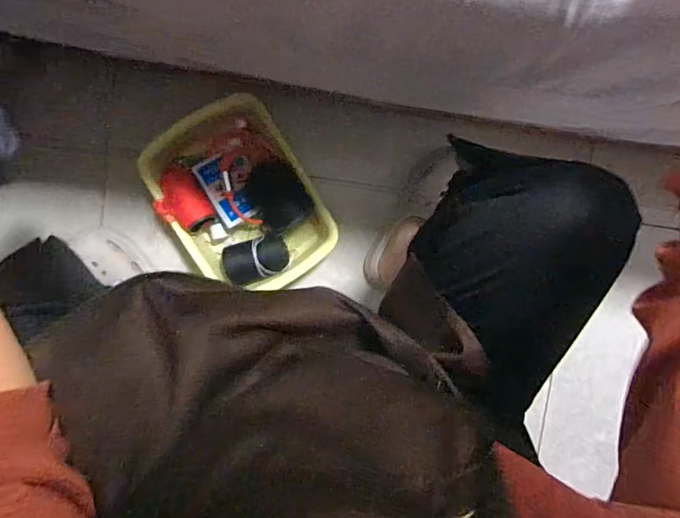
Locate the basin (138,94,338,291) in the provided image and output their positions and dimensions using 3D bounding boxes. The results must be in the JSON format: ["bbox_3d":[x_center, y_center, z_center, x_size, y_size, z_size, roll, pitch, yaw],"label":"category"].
[{"bbox_3d":[-0.158,-0.090,0.746,0.212,0.068,0.288,-32,96,-1],"label":"basin"}]

